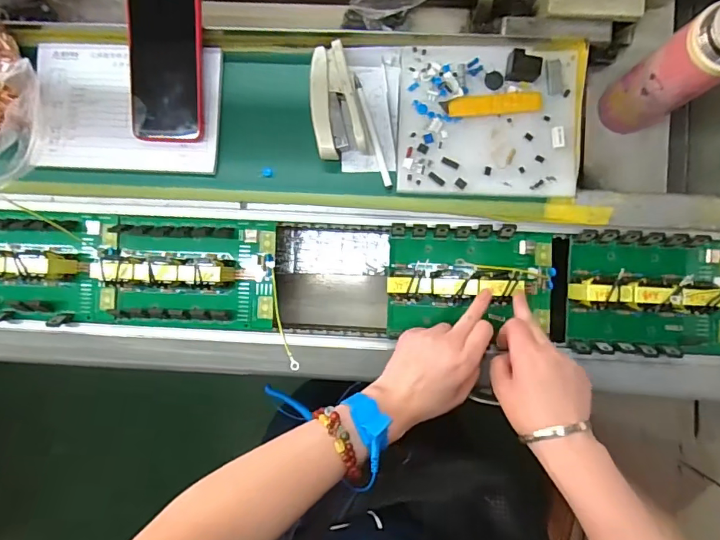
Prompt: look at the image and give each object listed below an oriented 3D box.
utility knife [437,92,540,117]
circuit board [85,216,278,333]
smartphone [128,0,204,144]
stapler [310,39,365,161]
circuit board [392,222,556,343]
[{"bbox_3d":[0.139,-0.174,0.488,0.103,0.004,0.022,-4,90,2],"label":"utility knife"},{"bbox_3d":[-0.196,0.003,0.500,0.196,0.064,0.119,2,90,2],"label":"circuit board"},{"bbox_3d":[-0.203,-0.218,0.484,0.075,0.016,0.161,6,104,2],"label":"smartphone"},{"bbox_3d":[-0.028,-0.177,0.493,0.050,0.027,0.113,-11,90,2],"label":"stapler"},{"bbox_3d":[0.120,0.011,0.489,0.178,0.059,0.116,1,90,2],"label":"circuit board"}]

